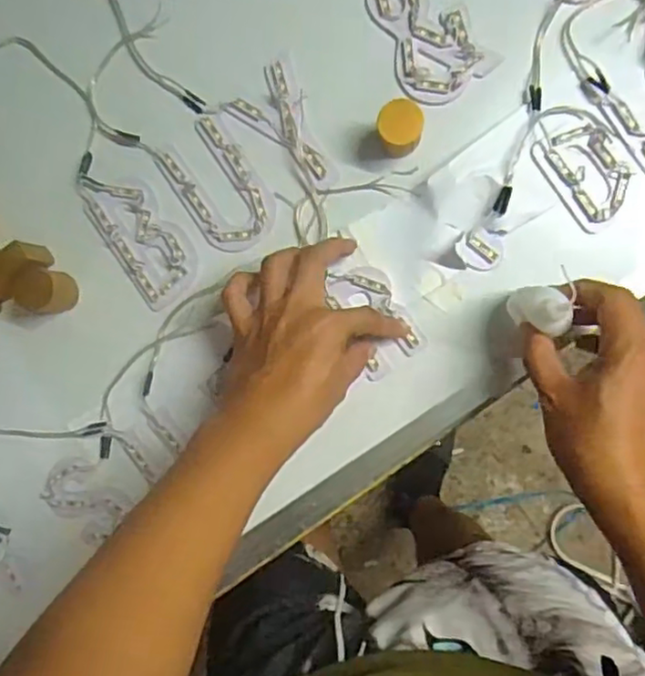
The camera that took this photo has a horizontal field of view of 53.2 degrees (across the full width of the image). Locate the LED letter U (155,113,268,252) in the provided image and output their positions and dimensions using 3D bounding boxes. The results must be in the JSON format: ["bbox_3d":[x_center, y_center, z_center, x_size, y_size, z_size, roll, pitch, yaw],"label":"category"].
[{"bbox_3d":[-0.084,-0.122,0.519,0.059,0.004,0.105,-34,89,6],"label":"LED letter U"}]

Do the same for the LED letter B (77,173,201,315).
[{"bbox_3d":[-0.149,-0.087,0.527,0.058,0.004,0.122,-35,89,6],"label":"LED letter B"}]

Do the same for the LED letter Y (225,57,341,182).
[{"bbox_3d":[-0.022,-0.168,0.509,0.059,0.009,0.102,-41,88,6],"label":"LED letter Y"}]

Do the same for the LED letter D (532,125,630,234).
[{"bbox_3d":[0.204,-0.125,0.494,0.056,0.006,0.079,-29,89,6],"label":"LED letter D"}]

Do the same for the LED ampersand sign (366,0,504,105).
[{"bbox_3d":[0.077,-0.235,0.500,0.069,0.004,0.110,-38,88,6],"label":"LED ampersand sign"}]

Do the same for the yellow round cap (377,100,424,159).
[{"bbox_3d":[0.059,-0.157,0.485,0.032,0.038,0.033,0,92,6],"label":"yellow round cap"}]

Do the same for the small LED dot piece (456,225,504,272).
[{"bbox_3d":[0.123,-0.069,0.498,0.035,0.011,0.032,0,92,6],"label":"small LED dot piece"}]

